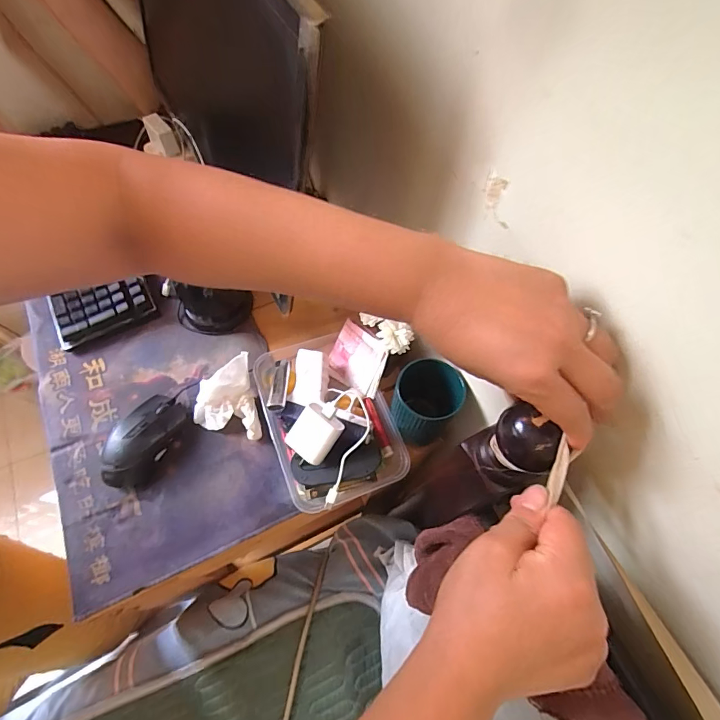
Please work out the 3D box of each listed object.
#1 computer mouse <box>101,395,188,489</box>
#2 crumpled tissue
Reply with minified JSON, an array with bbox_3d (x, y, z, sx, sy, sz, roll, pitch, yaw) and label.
[{"bbox_3d":[-0.264,0.096,0.503,0.062,0.036,0.116,33,67,13],"label":"computer mouse"},{"bbox_3d":[-0.169,0.054,0.510,0.079,0.071,0.085,-9,65,-7],"label":"crumpled tissue"}]

